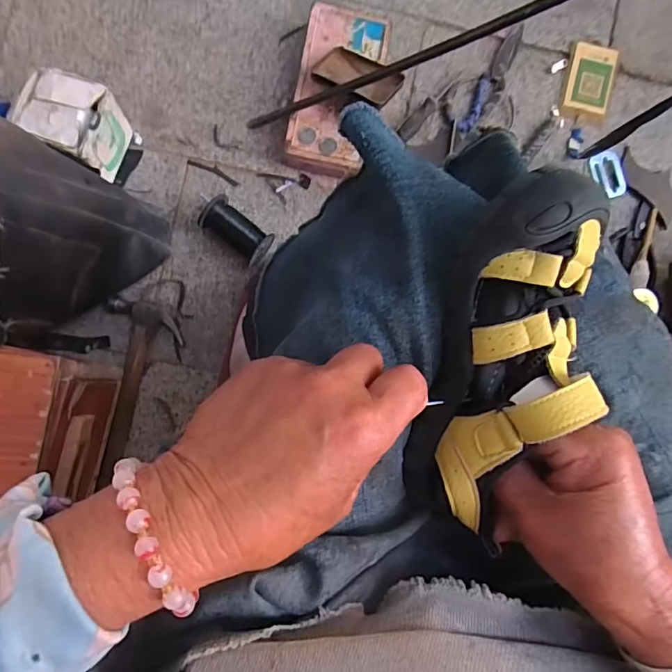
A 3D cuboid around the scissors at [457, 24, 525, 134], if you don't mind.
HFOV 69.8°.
[{"bbox_3d":[0.242,-0.393,0.739,0.039,0.013,0.187,33,83,-2],"label":"scissors"}]

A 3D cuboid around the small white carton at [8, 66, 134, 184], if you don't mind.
[{"bbox_3d":[-0.349,-0.279,0.645,0.111,0.097,0.096,18,84,-3],"label":"small white carton"}]

